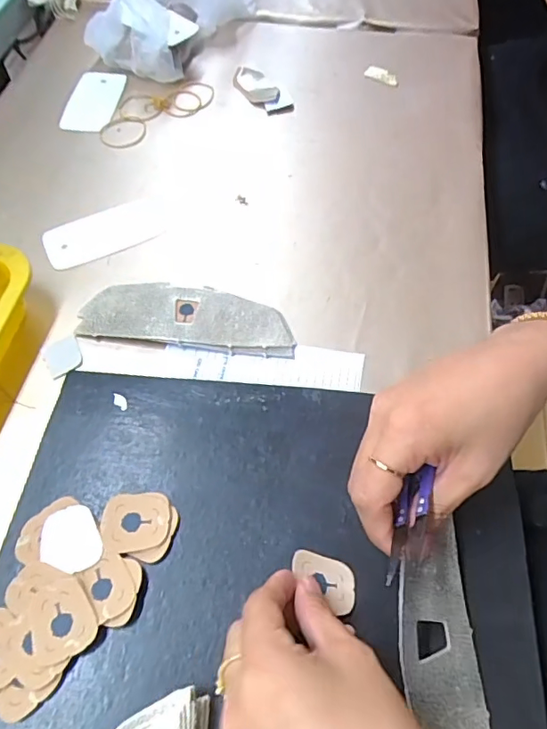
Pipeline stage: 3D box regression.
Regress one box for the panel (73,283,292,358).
[{"bbox_3d":[-0.067,-0.039,0.412,0.167,0.015,0.055,7,59,4],"label":"panel"}]

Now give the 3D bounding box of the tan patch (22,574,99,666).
[{"bbox_3d":[-0.115,0.135,0.279,0.034,0.004,0.041,-23,62,-14],"label":"tan patch"}]

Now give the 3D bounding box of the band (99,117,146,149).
[{"bbox_3d":[-0.158,-0.244,0.544,0.047,0.005,0.053,-3,59,-3],"label":"band"}]

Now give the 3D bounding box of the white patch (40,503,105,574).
[{"bbox_3d":[-0.119,0.101,0.299,0.032,0.004,0.039,-29,64,-17],"label":"white patch"}]

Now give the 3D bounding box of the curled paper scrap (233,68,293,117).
[{"bbox_3d":[-0.018,-0.307,0.578,0.039,0.009,0.097,-34,65,-19],"label":"curled paper scrap"}]

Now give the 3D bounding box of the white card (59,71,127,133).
[{"bbox_3d":[-0.195,-0.290,0.568,0.054,0.007,0.102,2,59,0],"label":"white card"}]

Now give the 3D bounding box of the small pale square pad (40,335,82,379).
[{"bbox_3d":[-0.163,-0.007,0.400,0.028,0.004,0.031,-25,63,-15],"label":"small pale square pad"}]

